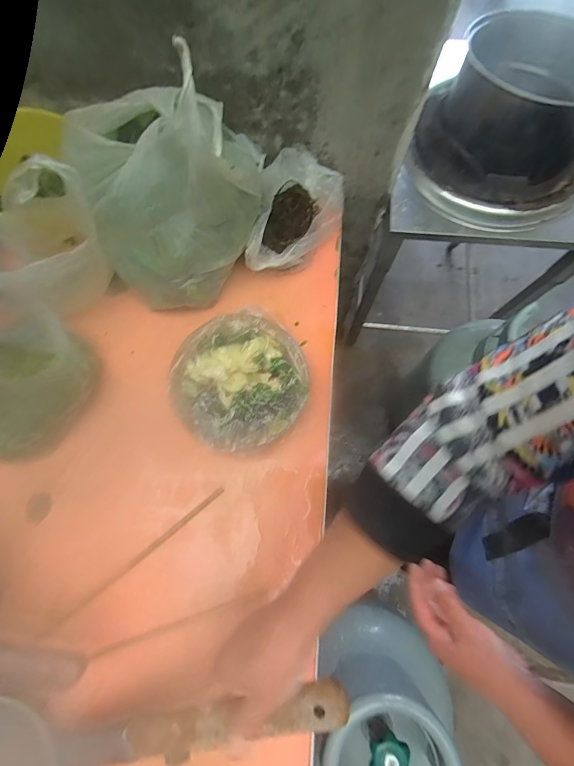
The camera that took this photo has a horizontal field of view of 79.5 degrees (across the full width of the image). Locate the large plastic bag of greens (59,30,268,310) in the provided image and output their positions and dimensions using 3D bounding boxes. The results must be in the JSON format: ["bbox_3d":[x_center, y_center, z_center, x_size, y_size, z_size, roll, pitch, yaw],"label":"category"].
[{"bbox_3d":[-0.166,-0.274,0.497,0.215,0.203,0.260,40,78,11],"label":"large plastic bag of greens"}]

